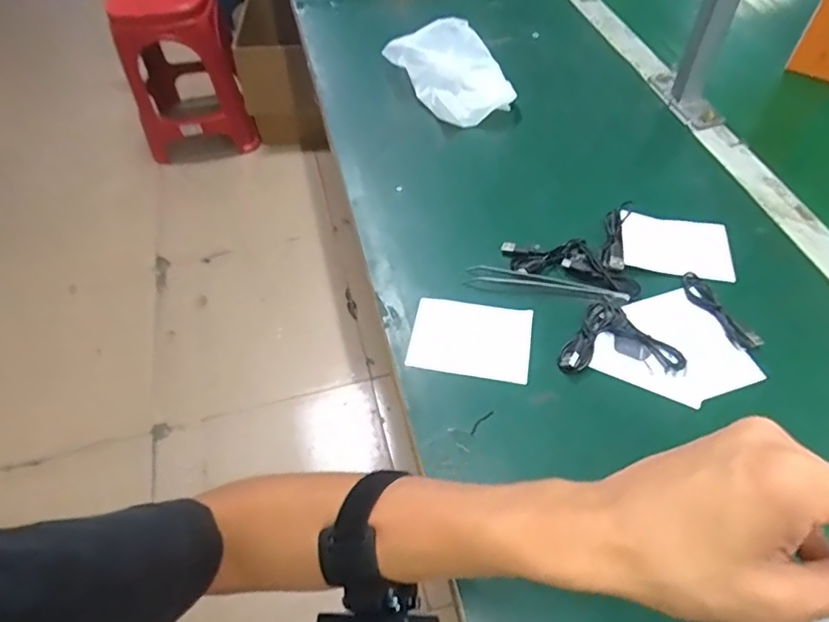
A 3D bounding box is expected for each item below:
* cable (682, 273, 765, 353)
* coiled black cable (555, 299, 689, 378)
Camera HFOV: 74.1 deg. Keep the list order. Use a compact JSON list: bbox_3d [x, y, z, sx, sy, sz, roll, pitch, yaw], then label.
[{"bbox_3d":[0.259,-0.002,0.470,0.022,0.009,0.085,-18,55,-11],"label":"cable"},{"bbox_3d":[0.164,0.035,0.448,0.080,0.009,0.085,-34,59,-21],"label":"coiled black cable"}]

